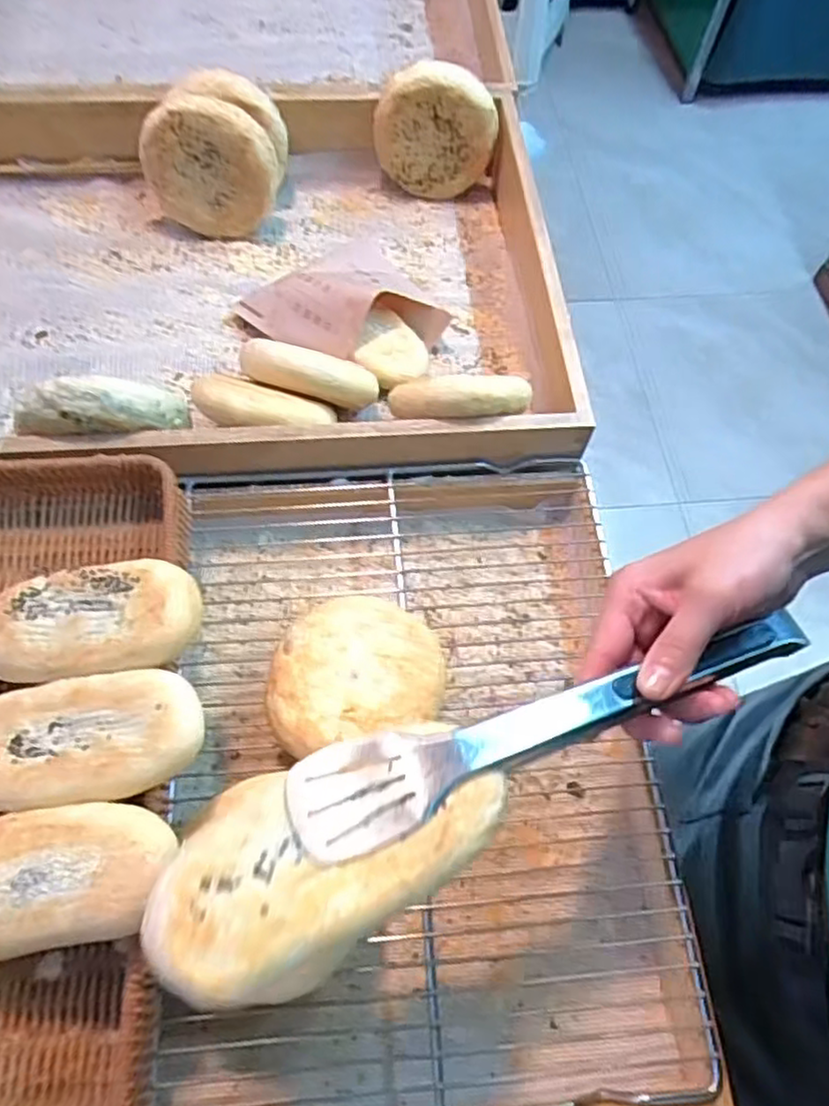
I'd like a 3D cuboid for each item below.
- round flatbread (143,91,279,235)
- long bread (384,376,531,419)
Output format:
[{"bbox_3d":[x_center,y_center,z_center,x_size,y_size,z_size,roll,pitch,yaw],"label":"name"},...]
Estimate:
[{"bbox_3d":[-0.187,-0.352,0.646,0.117,0.110,0.020,-2,50,-2],"label":"round flatbread"},{"bbox_3d":[0.034,-0.113,0.509,0.102,0.038,0.031,-1,64,-3],"label":"long bread"}]

